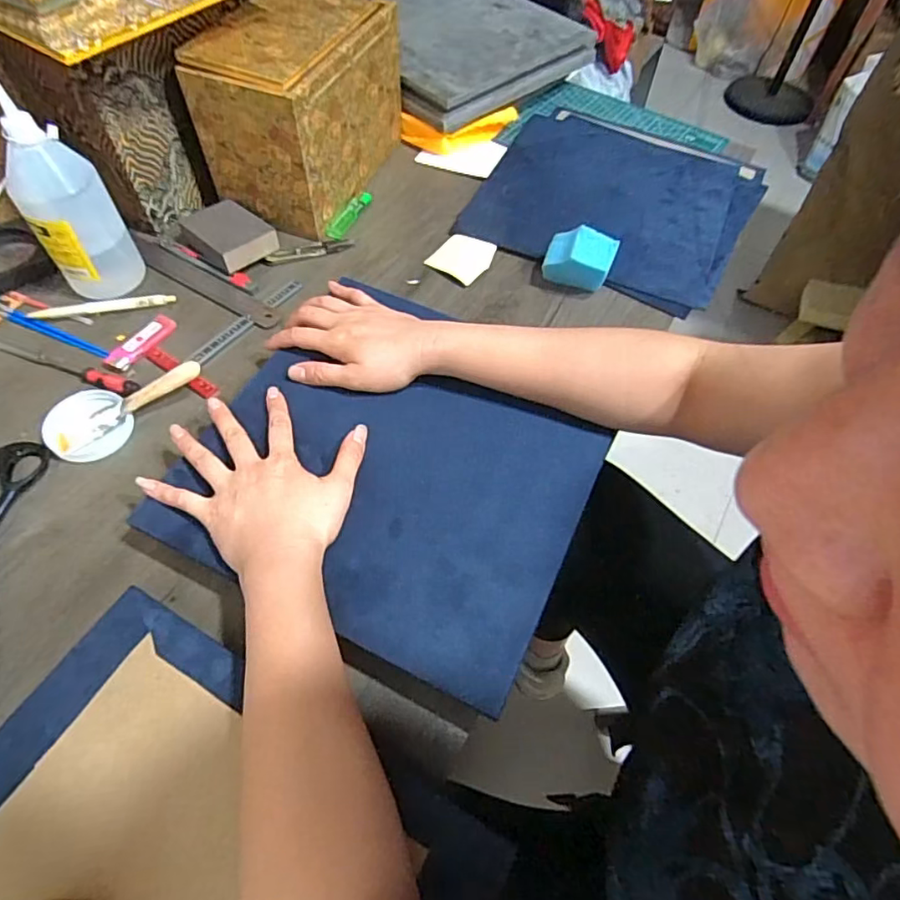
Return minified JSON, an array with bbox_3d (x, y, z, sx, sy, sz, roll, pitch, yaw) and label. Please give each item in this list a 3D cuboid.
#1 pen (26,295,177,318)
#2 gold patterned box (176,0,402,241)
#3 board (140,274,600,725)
[{"bbox_3d":[-0.364,-0.151,0.590,0.140,0.008,0.014,-11,56,-8],"label":"pen"},{"bbox_3d":[-0.164,-0.406,0.669,0.134,0.184,0.247,20,58,14],"label":"gold patterned box"},{"bbox_3d":[-0.059,-0.005,0.477,0.348,0.026,0.297,22,58,14],"label":"board"}]

